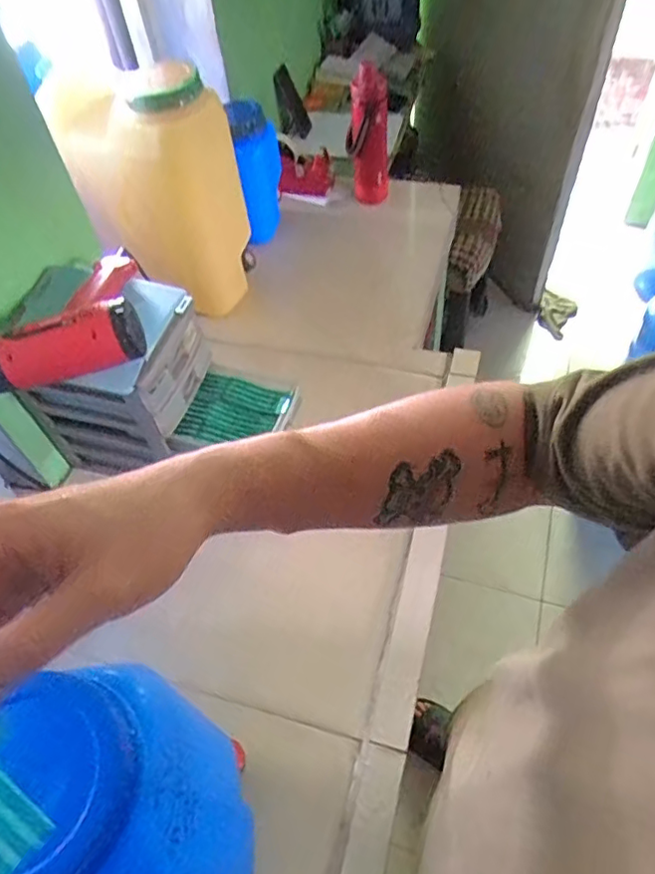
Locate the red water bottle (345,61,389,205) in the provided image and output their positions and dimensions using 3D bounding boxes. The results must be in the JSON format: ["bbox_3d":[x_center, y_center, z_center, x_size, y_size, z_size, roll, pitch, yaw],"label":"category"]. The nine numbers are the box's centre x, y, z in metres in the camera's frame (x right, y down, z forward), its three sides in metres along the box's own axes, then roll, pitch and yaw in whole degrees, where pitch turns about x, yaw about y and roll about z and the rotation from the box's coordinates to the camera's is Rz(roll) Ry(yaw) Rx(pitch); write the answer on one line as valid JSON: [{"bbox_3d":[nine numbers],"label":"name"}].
[{"bbox_3d":[0.085,-0.614,1.231,0.086,0.286,0.114,-2,53,3],"label":"red water bottle"}]

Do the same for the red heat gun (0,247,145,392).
[{"bbox_3d":[-0.362,-0.146,0.707,0.258,0.065,0.199,-14,54,-5],"label":"red heat gun"}]

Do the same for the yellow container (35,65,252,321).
[{"bbox_3d":[-0.297,-0.418,1.018,0.265,0.367,0.150,14,56,15],"label":"yellow container"}]

